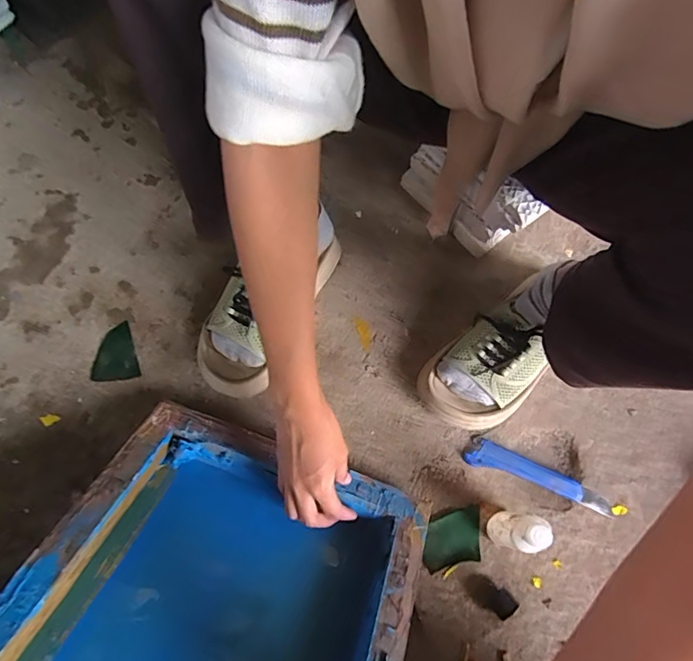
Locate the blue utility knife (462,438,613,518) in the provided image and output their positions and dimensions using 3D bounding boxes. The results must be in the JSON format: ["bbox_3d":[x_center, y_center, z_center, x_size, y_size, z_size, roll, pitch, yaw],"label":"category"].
[{"bbox_3d":[0.216,0.161,0.526,0.167,0.016,0.029,19,70,5],"label":"blue utility knife"}]

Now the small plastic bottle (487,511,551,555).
[{"bbox_3d":[0.168,0.199,0.470,0.032,0.096,0.034,1,69,-2],"label":"small plastic bottle"}]

